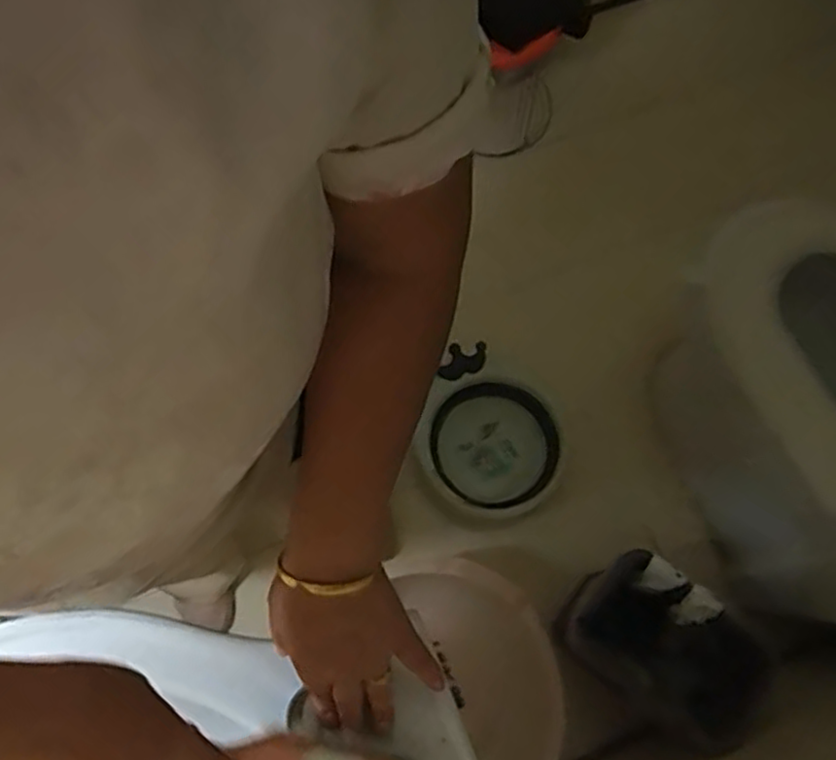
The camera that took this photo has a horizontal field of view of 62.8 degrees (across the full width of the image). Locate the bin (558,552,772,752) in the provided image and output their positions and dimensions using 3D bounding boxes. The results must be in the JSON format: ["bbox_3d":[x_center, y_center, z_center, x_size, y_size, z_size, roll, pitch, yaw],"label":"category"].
[{"bbox_3d":[0.366,0.411,1.052,0.276,0.211,0.190,37,74,11],"label":"bin"}]

